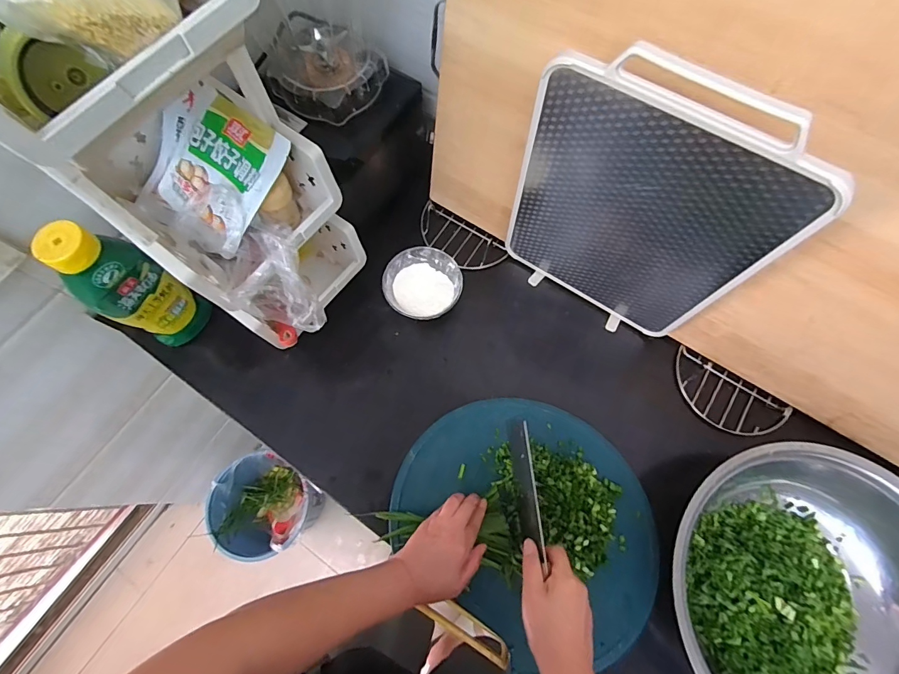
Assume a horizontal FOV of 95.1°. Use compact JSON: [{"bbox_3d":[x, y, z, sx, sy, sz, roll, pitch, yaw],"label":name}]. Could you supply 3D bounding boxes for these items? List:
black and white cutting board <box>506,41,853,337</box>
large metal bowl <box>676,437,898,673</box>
[{"bbox_3d":[0.211,-0.133,0.506,0.281,0.386,0.025,30,73,10],"label":"black and white cutting board"},{"bbox_3d":[0.421,0.307,0.493,0.326,0.101,0.328,0,70,0],"label":"large metal bowl"}]

